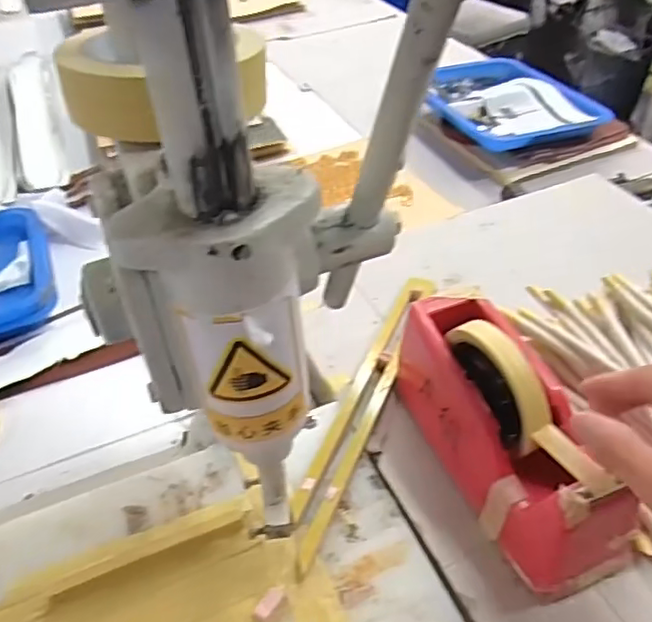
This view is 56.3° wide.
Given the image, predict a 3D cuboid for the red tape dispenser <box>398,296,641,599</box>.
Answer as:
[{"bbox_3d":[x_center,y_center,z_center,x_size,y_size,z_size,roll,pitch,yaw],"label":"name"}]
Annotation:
[{"bbox_3d":[0.125,0.076,0.424,0.078,0.120,0.198,-15,44,-13],"label":"red tape dispenser"}]

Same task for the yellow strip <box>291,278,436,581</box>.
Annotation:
[{"bbox_3d":[0.033,0.071,0.509,0.033,0.012,0.304,16,46,19],"label":"yellow strip"}]

